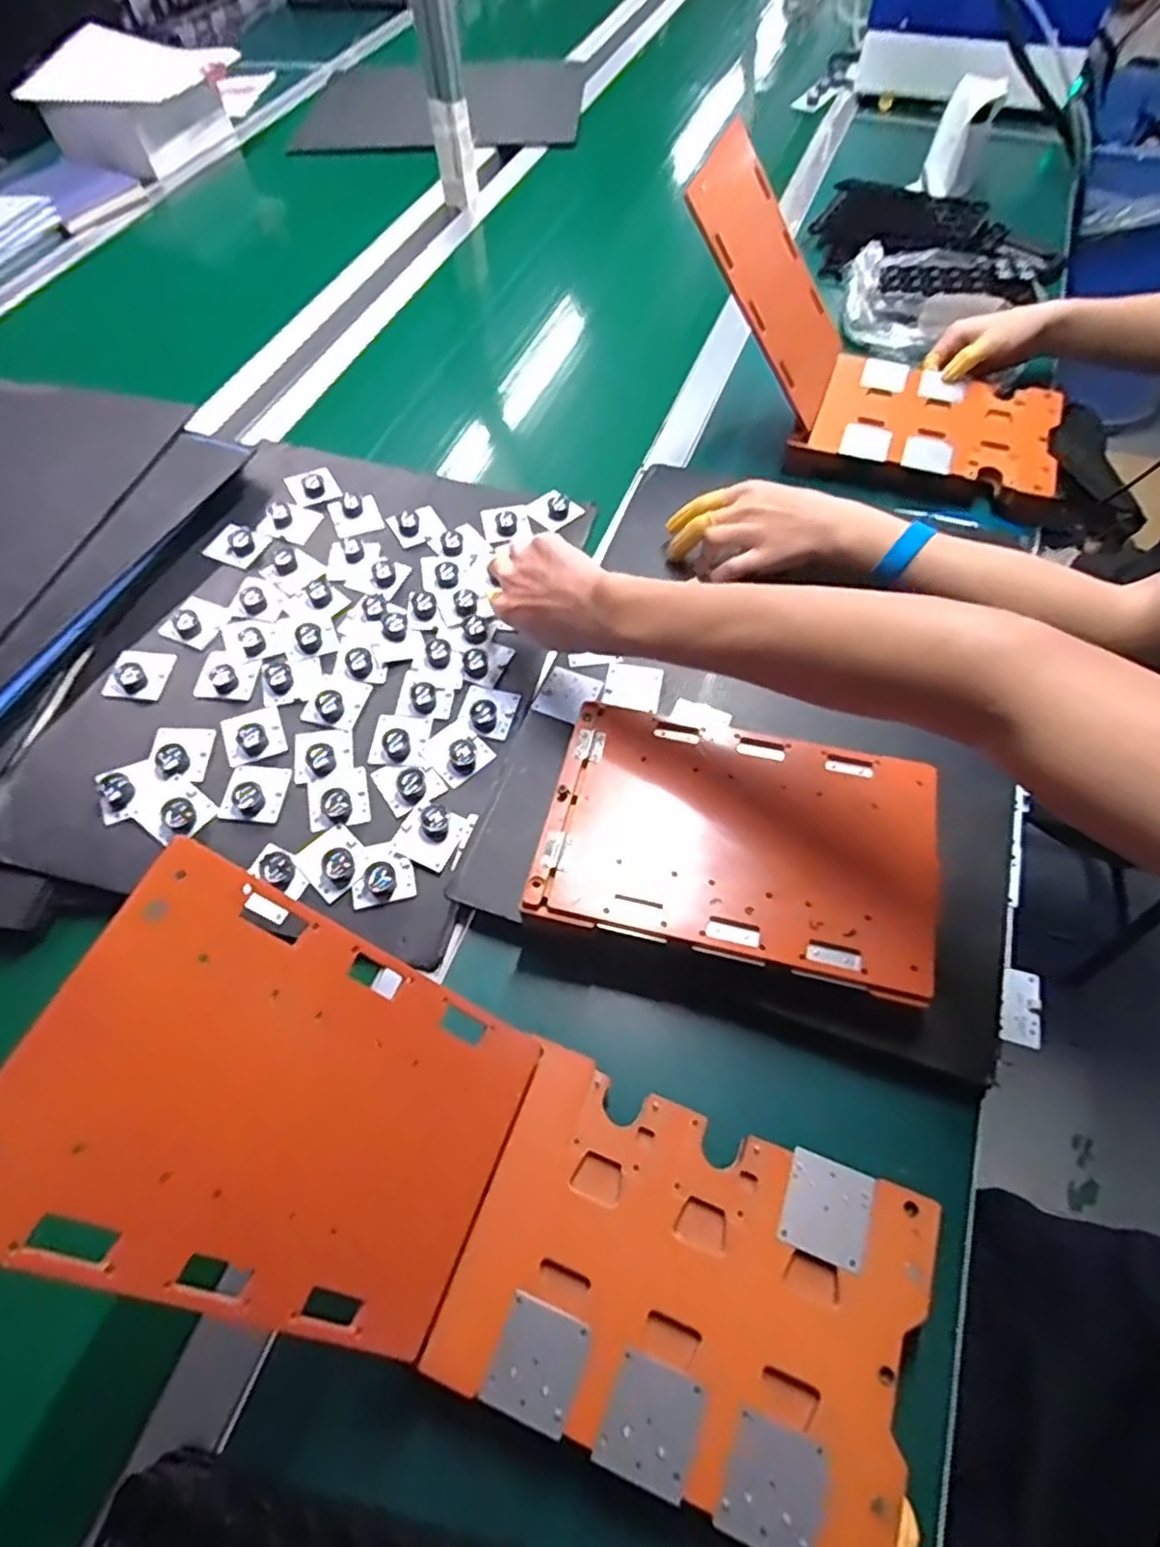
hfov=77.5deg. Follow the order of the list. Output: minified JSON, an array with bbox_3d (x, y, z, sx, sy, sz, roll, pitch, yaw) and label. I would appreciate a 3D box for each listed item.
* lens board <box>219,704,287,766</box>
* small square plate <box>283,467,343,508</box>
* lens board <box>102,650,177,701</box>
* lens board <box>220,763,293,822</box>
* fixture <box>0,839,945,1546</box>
[{"bbox_3d":[-0.268,-0.034,0.587,0.044,0.011,0.049,-22,61,-10],"label":"lens board"},{"bbox_3d":[-0.269,-0.291,0.733,0.046,0.018,0.041,-34,64,-17],"label":"small square plate"},{"bbox_3d":[-0.372,-0.085,0.610,0.039,0.019,0.050,1,60,2],"label":"lens board"},{"bbox_3d":[-0.254,0.013,0.564,0.045,0.013,0.048,3,60,3],"label":"lens board"},{"bbox_3d":[-0.040,0.203,0.355,0.418,0.101,0.166,31,62,-12],"label":"fixture"}]

